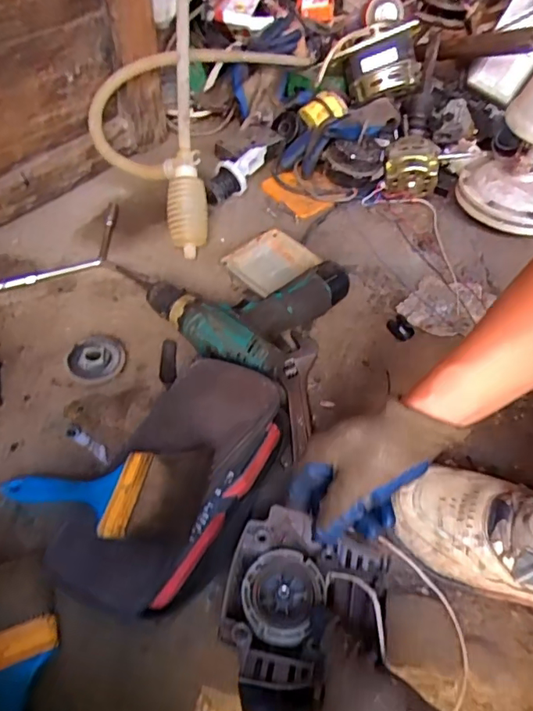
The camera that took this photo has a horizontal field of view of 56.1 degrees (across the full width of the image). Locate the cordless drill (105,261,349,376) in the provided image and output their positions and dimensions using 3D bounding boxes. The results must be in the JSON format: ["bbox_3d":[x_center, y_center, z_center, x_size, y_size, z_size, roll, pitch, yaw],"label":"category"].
[{"bbox_3d":[-0.056,-0.082,0.612,0.252,0.061,0.184,30,55,17],"label":"cordless drill"}]

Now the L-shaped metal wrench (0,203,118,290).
[{"bbox_3d":[-0.250,-0.135,0.663,0.075,0.009,0.213,30,55,17],"label":"L-shaped metal wrench"}]

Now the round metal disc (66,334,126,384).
[{"bbox_3d":[-0.186,0.006,0.551,0.059,0.024,0.053,-13,54,-15],"label":"round metal disc"}]

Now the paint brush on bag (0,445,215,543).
[{"bbox_3d":[-0.144,0.114,0.426,0.189,0.022,0.079,-4,49,18],"label":"paint brush on bag"}]

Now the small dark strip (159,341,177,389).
[{"bbox_3d":[-0.110,0.009,0.559,0.017,0.016,0.069,-2,52,-7],"label":"small dark strip"}]

